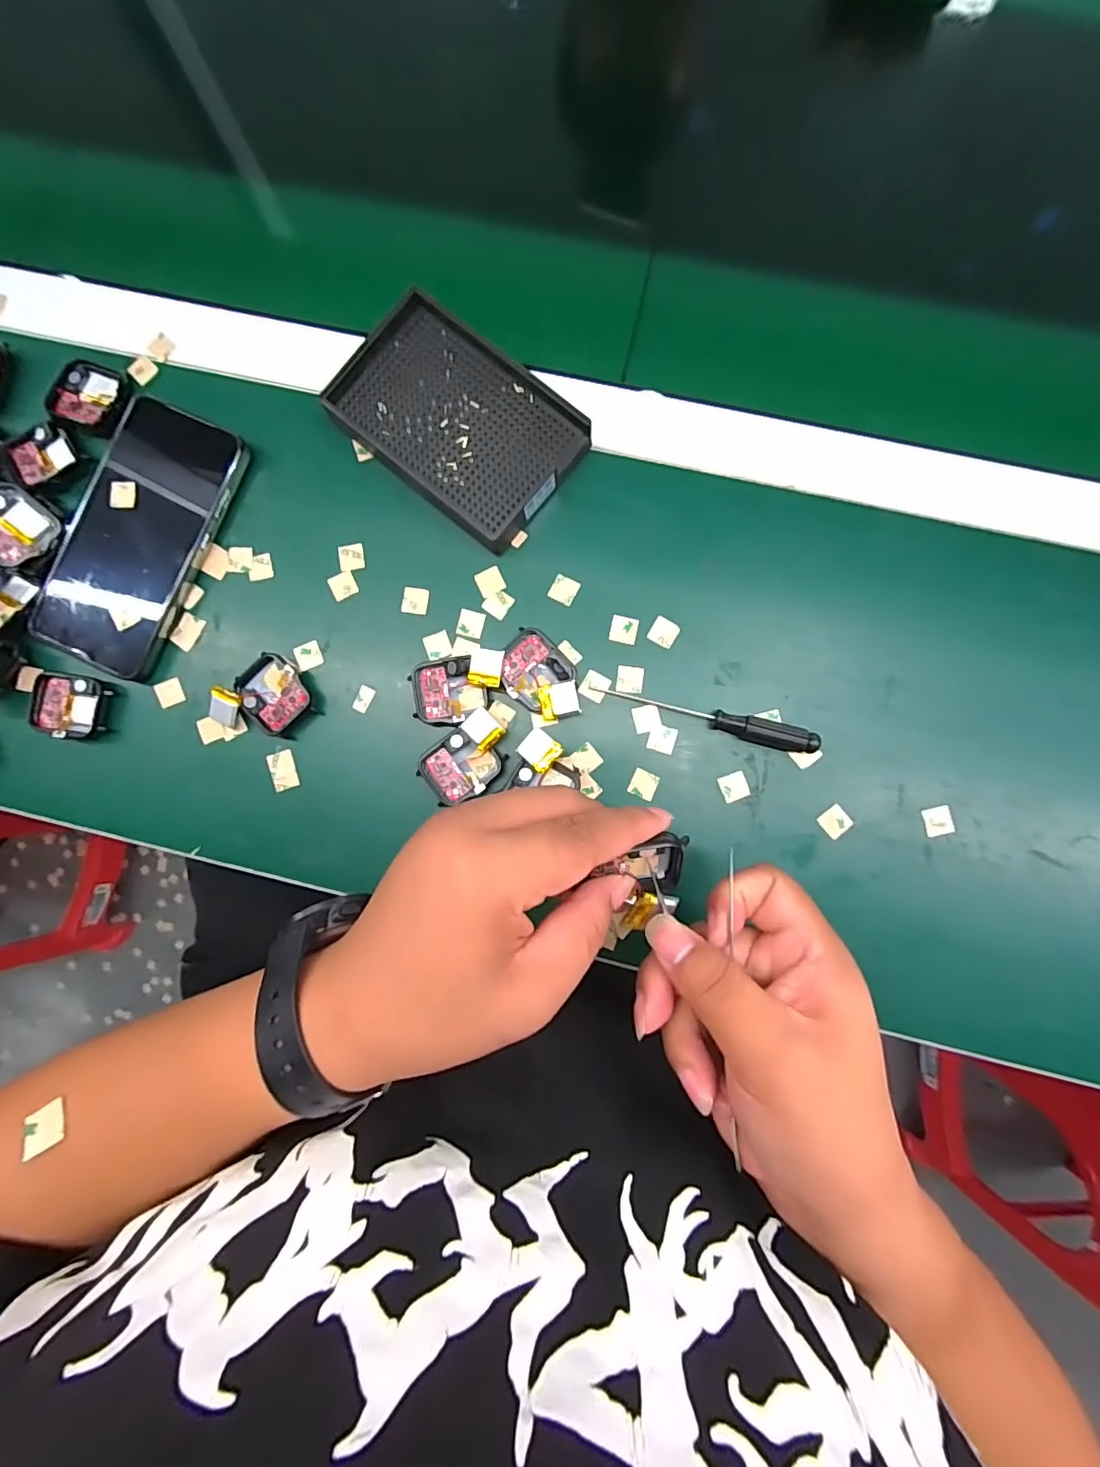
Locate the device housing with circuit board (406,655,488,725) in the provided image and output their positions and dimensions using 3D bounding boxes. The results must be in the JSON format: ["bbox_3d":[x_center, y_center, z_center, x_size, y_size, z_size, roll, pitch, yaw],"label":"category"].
[{"bbox_3d":[-0.060,-0.025,0.320,0.042,0.016,0.041,-9,86,1],"label":"device housing with circuit board"}]

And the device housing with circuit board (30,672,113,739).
[{"bbox_3d":[-0.294,-0.017,0.332,0.042,0.011,0.037,10,87,2],"label":"device housing with circuit board"}]

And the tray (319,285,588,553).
[{"bbox_3d":[-0.056,-0.187,0.325,0.139,0.024,0.091,40,88,4],"label":"tray"}]

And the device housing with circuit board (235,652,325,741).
[{"bbox_3d":[-0.165,-0.022,0.327,0.039,0.012,0.047,-40,86,-1],"label":"device housing with circuit board"}]

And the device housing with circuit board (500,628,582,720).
[{"bbox_3d":[-0.003,-0.033,0.318,0.053,0.015,0.039,40,88,4],"label":"device housing with circuit board"}]

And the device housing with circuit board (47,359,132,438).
[{"bbox_3d":[-0.289,-0.211,0.339,0.041,0.008,0.043,23,87,3],"label":"device housing with circuit board"}]

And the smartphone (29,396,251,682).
[{"bbox_3d":[-0.254,-0.120,0.332,0.082,0.017,0.162,23,87,3],"label":"smartphone"}]

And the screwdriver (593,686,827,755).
[{"bbox_3d":[0.089,-0.009,0.314,0.128,0.014,0.014,14,87,3],"label":"screwdriver"}]

